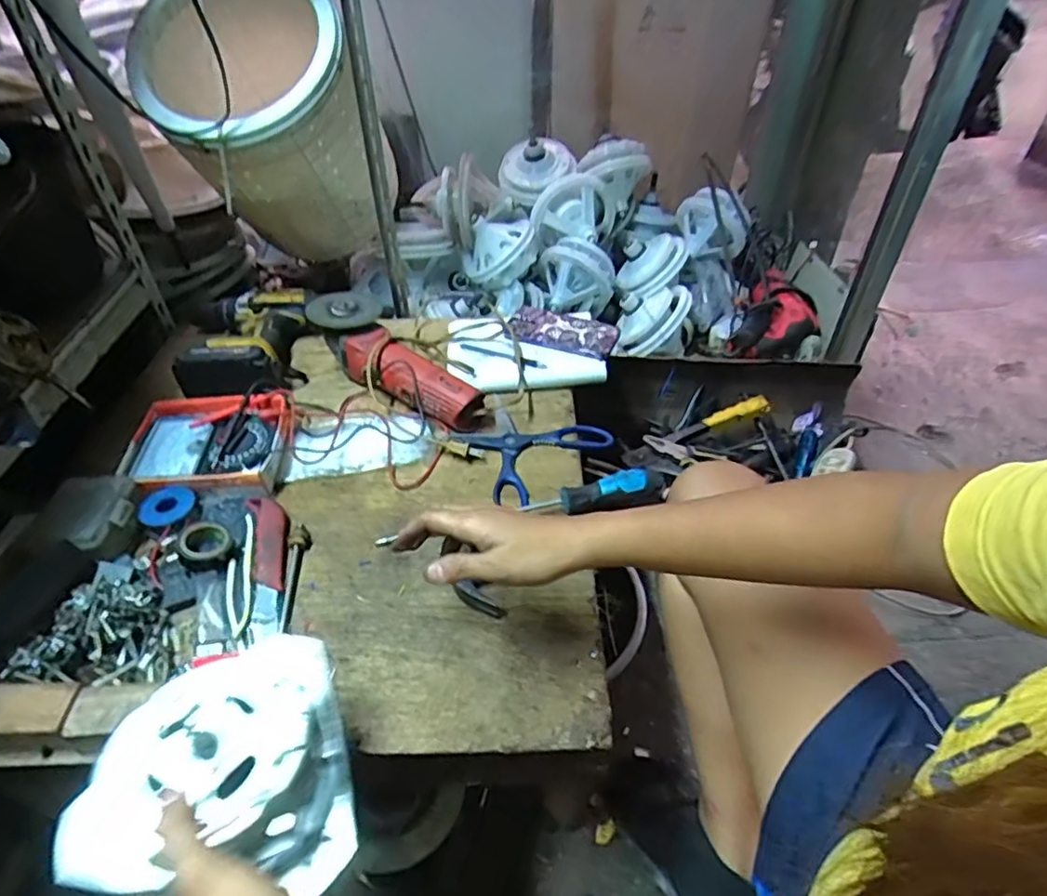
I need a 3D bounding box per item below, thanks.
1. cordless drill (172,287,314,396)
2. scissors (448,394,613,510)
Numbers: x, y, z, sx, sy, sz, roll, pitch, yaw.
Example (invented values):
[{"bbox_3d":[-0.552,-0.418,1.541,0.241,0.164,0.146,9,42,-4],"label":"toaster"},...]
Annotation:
[{"bbox_3d":[-0.386,-0.156,0.863,0.181,0.072,0.228,-10,44,-11],"label":"cordless drill"},{"bbox_3d":[-0.003,-0.009,0.735,0.158,0.012,0.169,33,52,31],"label":"scissors"}]

